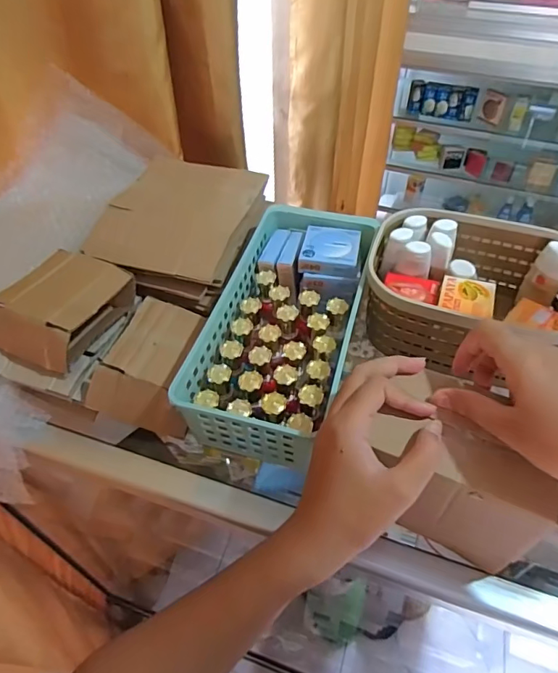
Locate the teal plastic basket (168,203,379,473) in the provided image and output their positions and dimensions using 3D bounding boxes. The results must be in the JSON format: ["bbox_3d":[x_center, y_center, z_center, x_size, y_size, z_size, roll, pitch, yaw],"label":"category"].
[{"bbox_3d":[0.012,-0.021,0.496,0.135,0.074,0.298,12,49,11],"label":"teal plastic basket"}]

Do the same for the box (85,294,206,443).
[{"bbox_3d":[-0.125,0.027,0.477,0.085,0.052,0.122,8,49,8],"label":"box"}]

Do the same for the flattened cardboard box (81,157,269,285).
[{"bbox_3d":[-0.119,-0.147,0.558,0.164,0.015,0.202,11,53,10],"label":"flattened cardboard box"}]

